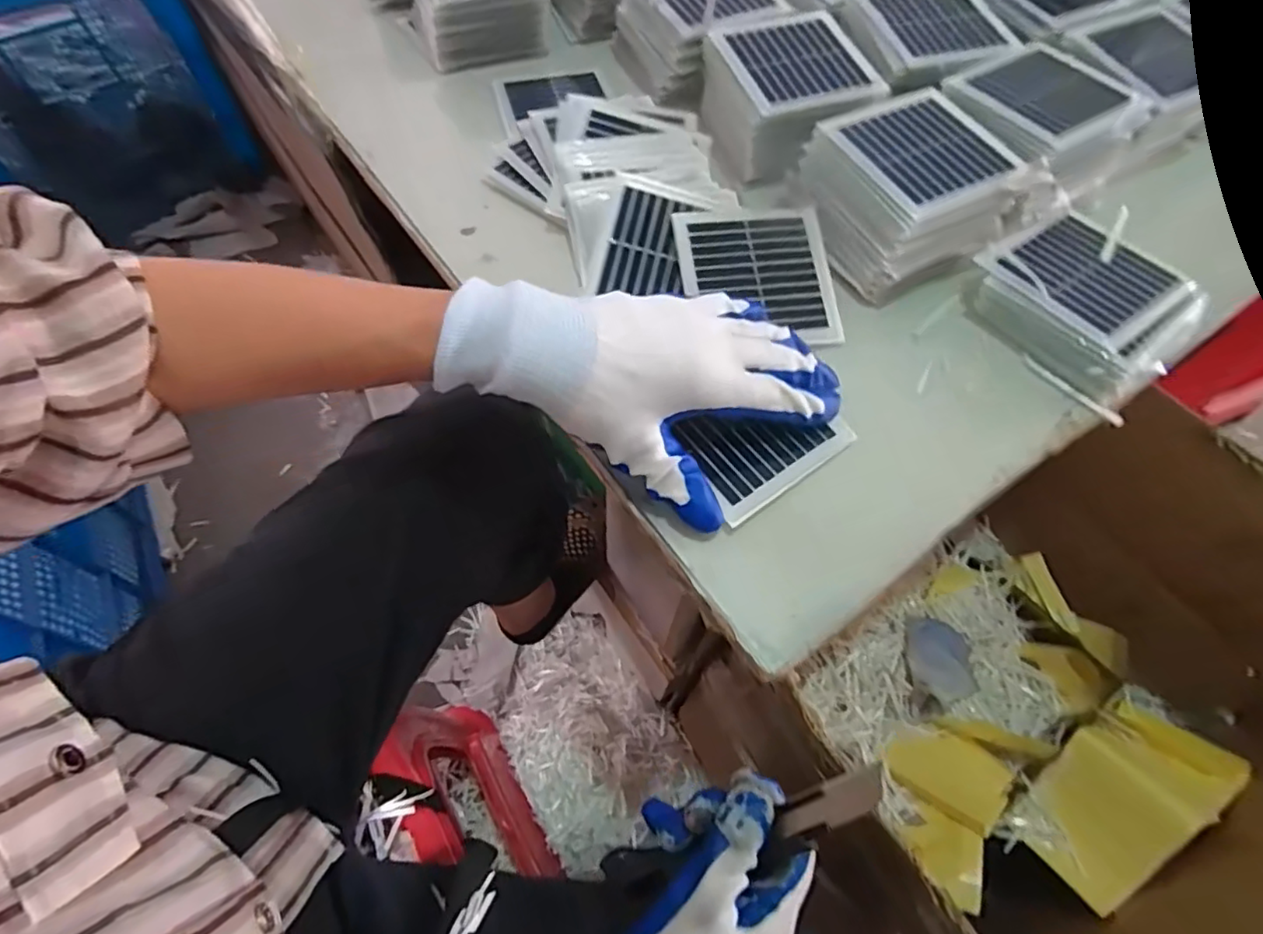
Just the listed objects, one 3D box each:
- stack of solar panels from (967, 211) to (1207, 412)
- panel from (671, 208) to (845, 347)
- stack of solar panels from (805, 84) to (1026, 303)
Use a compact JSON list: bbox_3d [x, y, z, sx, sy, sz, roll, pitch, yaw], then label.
[{"bbox_3d":[0.278,-0.100,0.387,0.108,0.032,0.113,-27,65,-16],"label":"stack of solar panels"},{"bbox_3d":[0.079,-0.118,0.392,0.094,0.005,0.092,-7,79,-6],"label":"panel"},{"bbox_3d":[0.176,-0.177,0.409,0.108,0.067,0.105,-24,64,-14],"label":"stack of solar panels"}]

